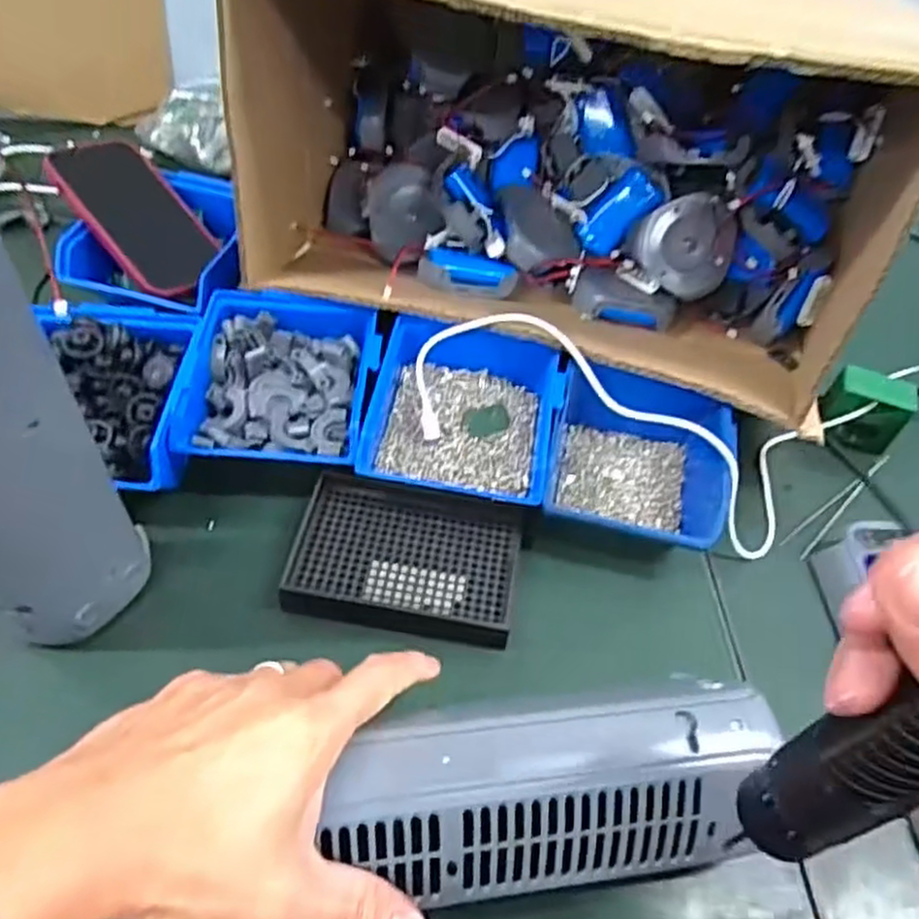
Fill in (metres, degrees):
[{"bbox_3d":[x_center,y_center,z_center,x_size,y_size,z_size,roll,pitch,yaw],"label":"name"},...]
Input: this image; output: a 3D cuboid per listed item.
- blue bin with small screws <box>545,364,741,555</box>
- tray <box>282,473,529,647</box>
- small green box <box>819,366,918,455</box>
[{"bbox_3d":[0.119,-0.004,0.487,0.114,0.058,0.139,15,51,7],"label":"blue bin with small screws"},{"bbox_3d":[-0.031,0.057,0.451,0.133,0.018,0.097,10,50,2],"label":"tray"},{"bbox_3d":[0.302,-0.037,0.544,0.055,0.047,0.032,22,52,11],"label":"small green box"}]

